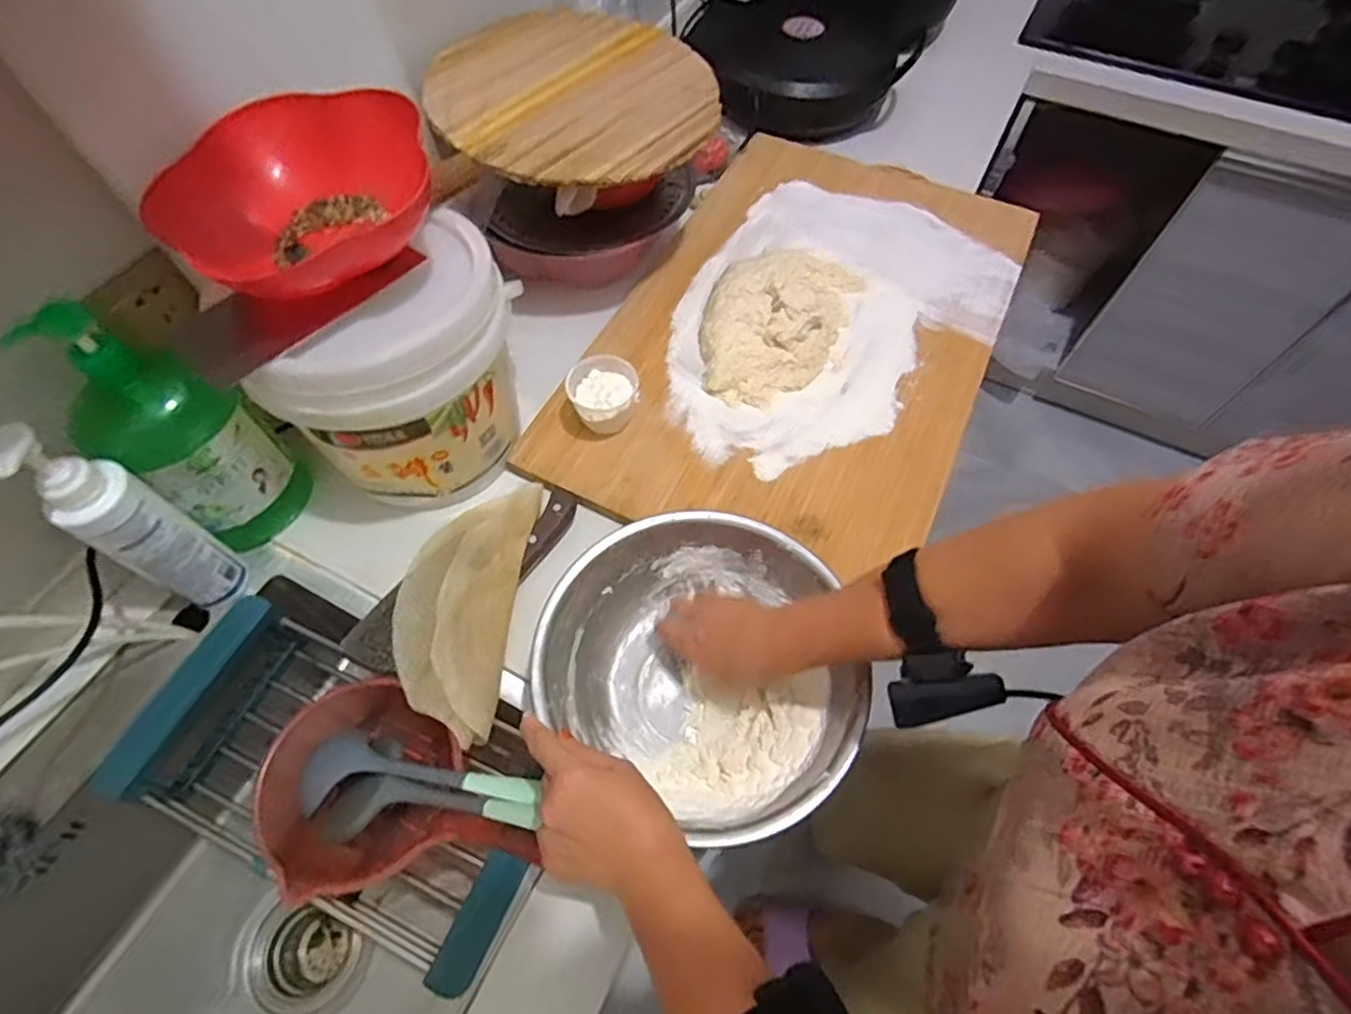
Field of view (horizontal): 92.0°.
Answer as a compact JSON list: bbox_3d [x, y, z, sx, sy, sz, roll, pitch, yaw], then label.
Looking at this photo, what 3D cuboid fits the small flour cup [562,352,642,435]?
[{"bbox_3d":[-0.079,-0.116,0.704,0.073,0.058,0.074,1,61,-1],"label":"small flour cup"}]

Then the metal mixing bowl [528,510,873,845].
[{"bbox_3d":[0.028,0.133,0.562,0.255,0.098,0.229,33,65,16],"label":"metal mixing bowl"}]

